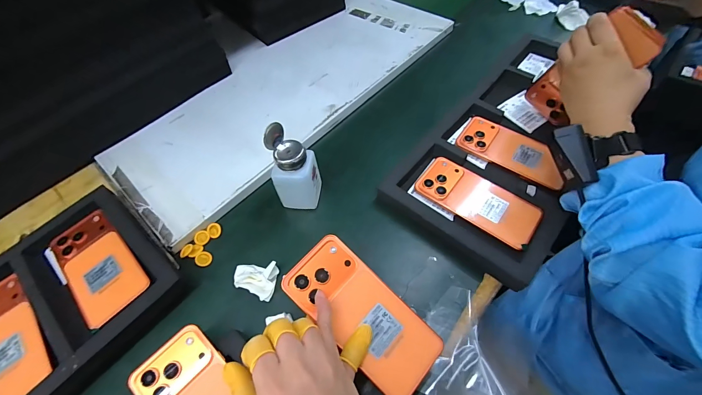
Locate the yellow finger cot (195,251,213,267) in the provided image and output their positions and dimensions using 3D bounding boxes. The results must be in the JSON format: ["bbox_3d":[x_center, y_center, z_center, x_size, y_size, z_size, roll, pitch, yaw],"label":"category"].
[{"bbox_3d":[-0.196,0.082,0.412,0.021,0.005,0.020,-2,56,2],"label":"yellow finger cot"}]

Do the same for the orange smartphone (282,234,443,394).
[{"bbox_3d":[0.012,0.116,0.309,0.164,0.011,0.075,44,67,7],"label":"orange smartphone"}]

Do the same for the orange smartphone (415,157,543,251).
[{"bbox_3d":[0.173,0.002,0.427,0.160,0.013,0.070,33,64,23],"label":"orange smartphone"}]

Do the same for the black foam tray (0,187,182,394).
[{"bbox_3d":[-0.445,0.206,0.321,0.232,0.040,0.517,37,65,25],"label":"black foam tray"}]

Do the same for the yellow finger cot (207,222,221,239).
[{"bbox_3d":[-0.191,0.046,0.432,0.017,0.006,0.023,-29,59,-16],"label":"yellow finger cot"}]

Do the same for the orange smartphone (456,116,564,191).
[{"bbox_3d":[0.242,-0.073,0.463,0.153,0.007,0.074,33,64,23],"label":"orange smartphone"}]

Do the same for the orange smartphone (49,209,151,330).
[{"bbox_3d":[-0.318,0.082,0.389,0.159,0.010,0.076,38,66,25],"label":"orange smartphone"}]

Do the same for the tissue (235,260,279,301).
[{"bbox_3d":[-0.120,0.101,0.387,0.058,0.021,0.043,13,58,12],"label":"tissue"}]

